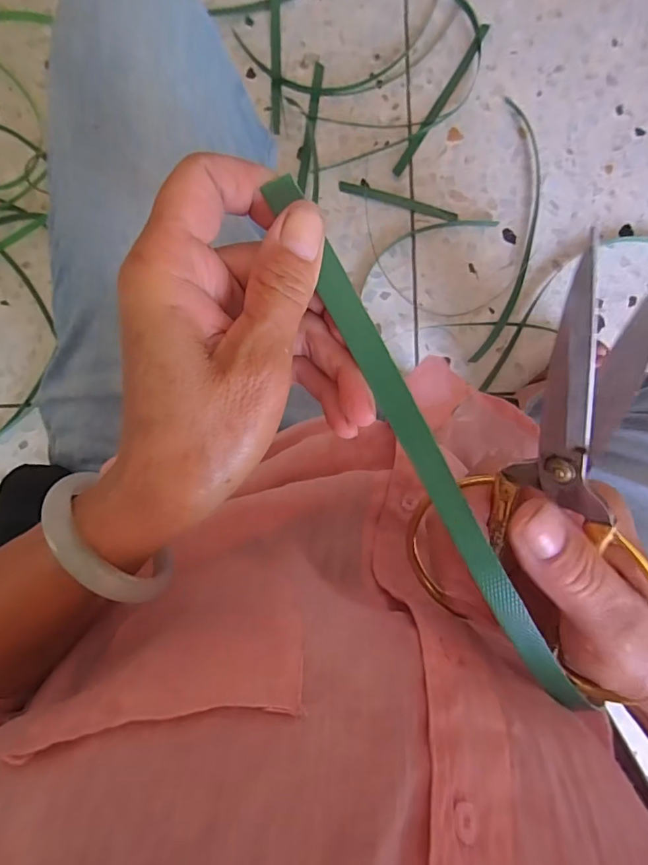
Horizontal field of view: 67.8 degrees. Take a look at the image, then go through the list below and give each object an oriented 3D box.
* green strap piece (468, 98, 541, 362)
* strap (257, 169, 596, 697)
[{"bbox_3d":[0.308,-0.330,0.788,0.071,0.011,0.448,11,86,-1],"label":"green strap piece"},{"bbox_3d":[0.044,0.015,0.184,0.018,0.011,0.237,-30,96,-3],"label":"strap"}]

